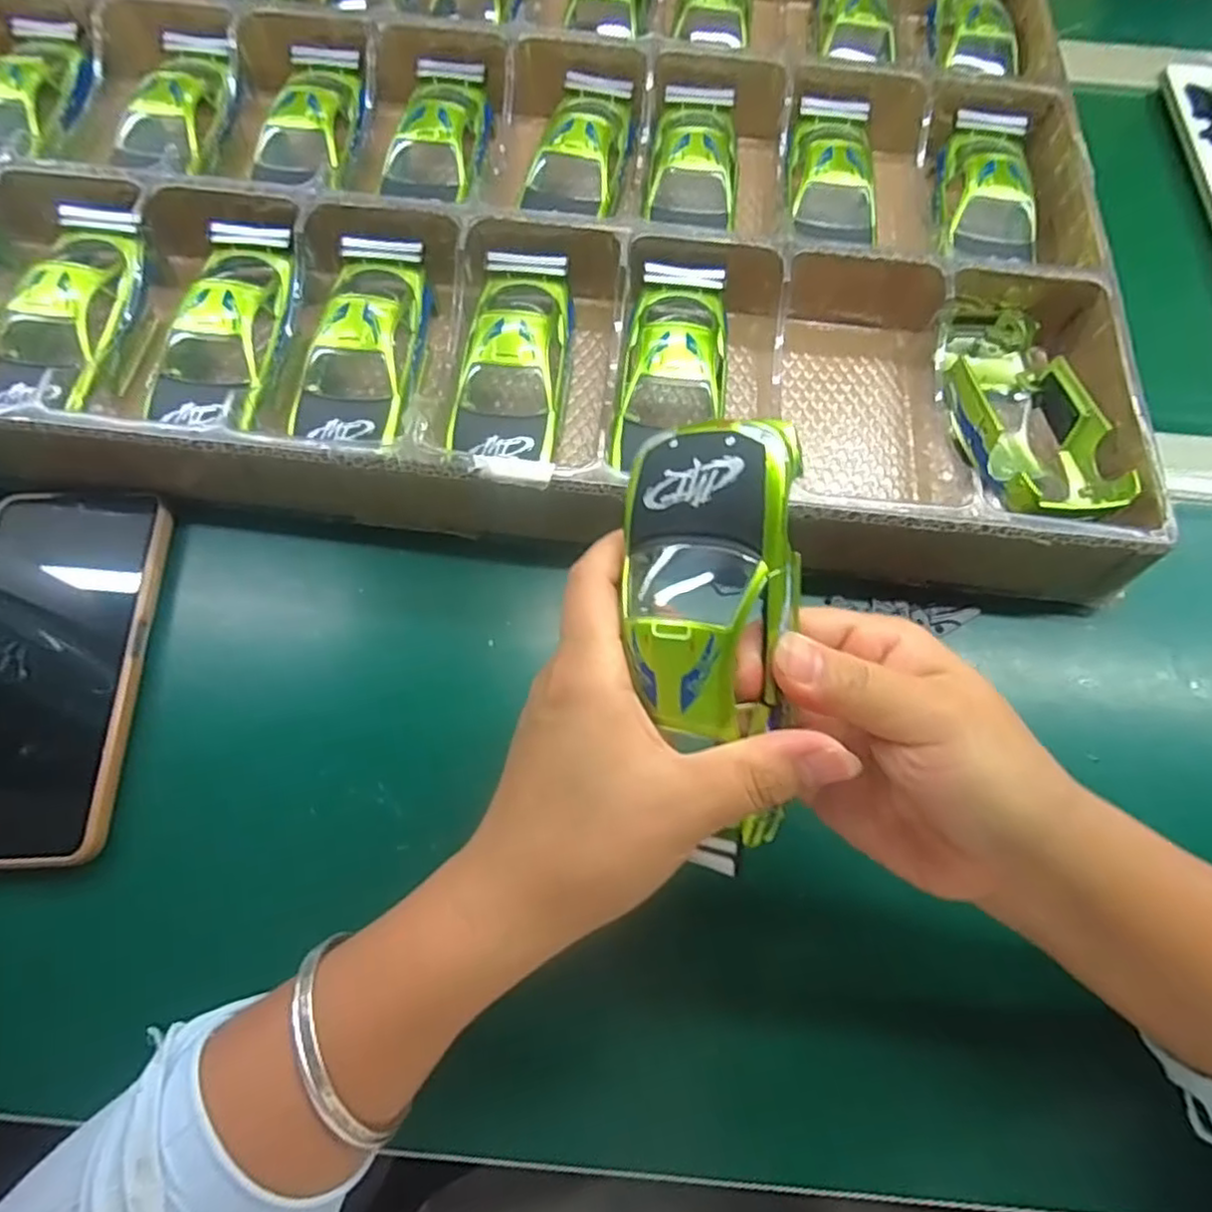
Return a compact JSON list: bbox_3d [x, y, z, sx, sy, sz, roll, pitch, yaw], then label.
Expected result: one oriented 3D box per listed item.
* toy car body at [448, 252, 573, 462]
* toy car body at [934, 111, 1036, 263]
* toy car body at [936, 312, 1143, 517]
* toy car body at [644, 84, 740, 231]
[{"bbox_3d":[-0.046,-0.115,0.337,0.051,0.039,0.132,6,68,1],"label":"toy car body"},{"bbox_3d":[0.222,-0.242,0.387,0.053,0.026,0.112,10,69,2],"label":"toy car body"},{"bbox_3d":[0.197,-0.094,0.326,0.068,0.044,0.131,6,68,1],"label":"toy car body"},{"bbox_3d":[0.052,-0.260,0.399,0.052,0.039,0.101,6,68,1],"label":"toy car body"}]

